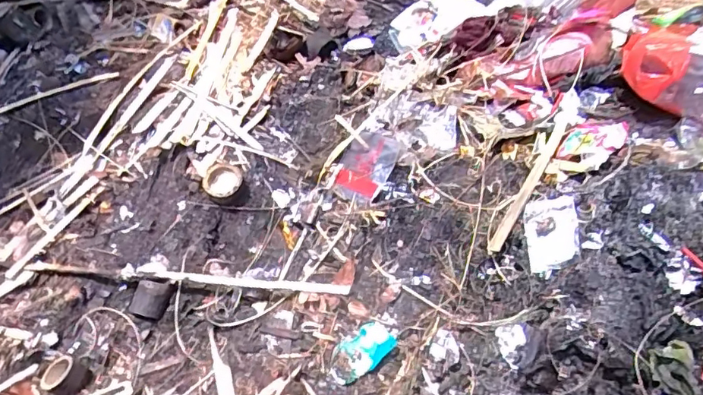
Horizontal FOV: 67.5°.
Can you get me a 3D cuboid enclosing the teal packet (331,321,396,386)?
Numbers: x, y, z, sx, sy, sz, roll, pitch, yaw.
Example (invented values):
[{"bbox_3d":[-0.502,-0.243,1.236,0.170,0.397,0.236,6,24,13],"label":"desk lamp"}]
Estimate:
[{"bbox_3d":[0.016,0.266,0.905,0.119,0.013,0.073,-38,56,-9],"label":"teal packet"}]

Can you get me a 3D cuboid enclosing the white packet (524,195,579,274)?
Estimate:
[{"bbox_3d":[0.346,0.060,0.909,0.084,0.012,0.134,-8,59,21],"label":"white packet"}]

